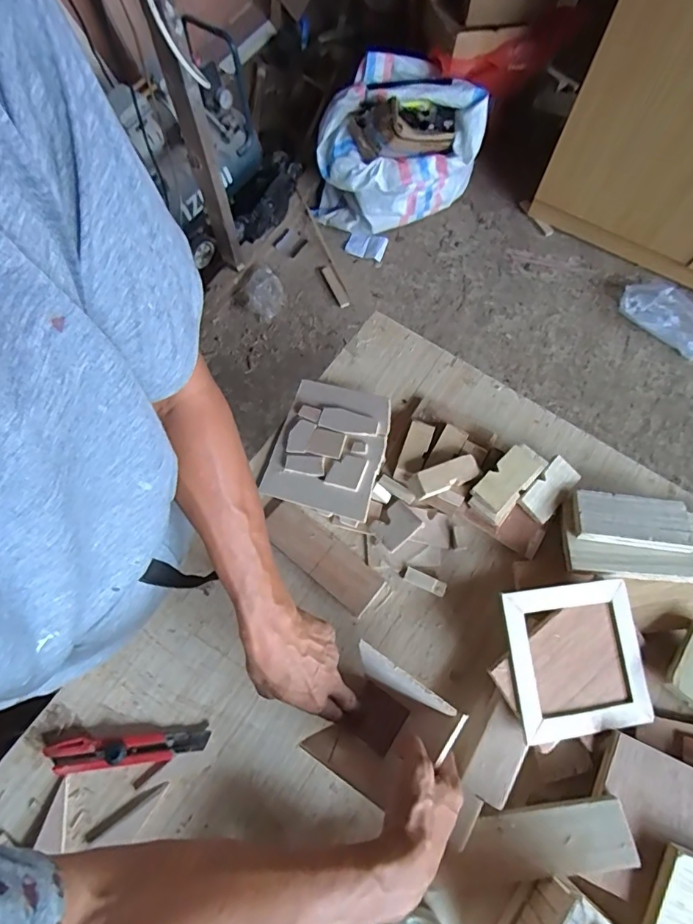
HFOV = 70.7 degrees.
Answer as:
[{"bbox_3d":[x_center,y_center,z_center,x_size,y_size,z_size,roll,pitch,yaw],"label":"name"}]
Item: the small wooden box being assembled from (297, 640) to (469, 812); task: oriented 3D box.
[{"bbox_3d":[0.037,0.273,0.504,0.116,0.074,0.109,33,71,11],"label":"small wooden box being assembled"}]

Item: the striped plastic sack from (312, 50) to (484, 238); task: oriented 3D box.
[{"bbox_3d":[0.168,-1.016,1.661,0.463,0.407,0.409,33,74,11],"label":"striped plastic sack"}]

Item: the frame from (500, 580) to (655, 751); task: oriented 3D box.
[{"bbox_3d":[0.249,0.209,0.524,0.157,0.007,0.148,-3,77,-14],"label":"frame"}]

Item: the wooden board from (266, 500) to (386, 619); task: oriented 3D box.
[{"bbox_3d":[-0.031,0.116,0.600,0.160,0.011,0.054,38,72,13],"label":"wooden board"}]

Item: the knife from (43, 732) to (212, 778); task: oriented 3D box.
[{"bbox_3d":[-0.236,0.305,0.523,0.166,0.015,0.035,-6,69,-4],"label":"knife"}]

